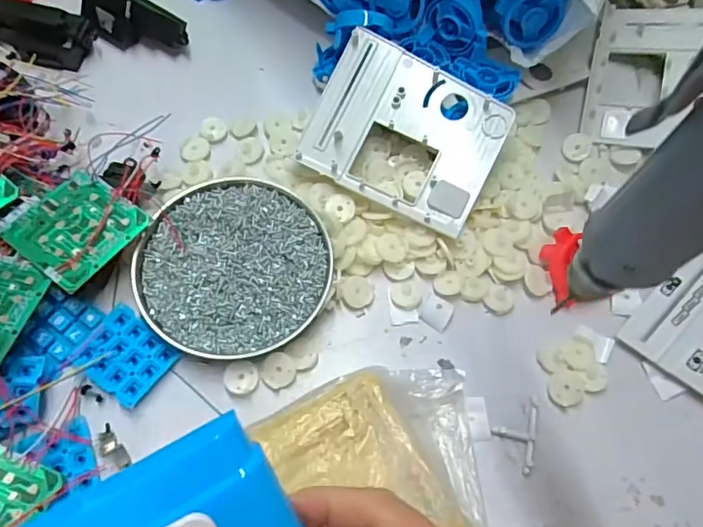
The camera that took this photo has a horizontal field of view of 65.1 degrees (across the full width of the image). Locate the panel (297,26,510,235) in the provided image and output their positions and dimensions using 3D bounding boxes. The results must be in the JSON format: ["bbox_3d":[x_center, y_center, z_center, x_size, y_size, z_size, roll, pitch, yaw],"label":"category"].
[{"bbox_3d":[0.042,-0.100,0.421,0.142,0.008,0.116,26,86,7],"label":"panel"}]

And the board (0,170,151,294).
[{"bbox_3d":[-0.189,-0.025,0.374,0.071,0.006,0.072,35,65,9],"label":"board"}]

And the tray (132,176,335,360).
[{"bbox_3d":[-0.084,0.001,0.396,0.131,0.014,0.132,1,67,-2],"label":"tray"}]

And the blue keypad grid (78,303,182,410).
[{"bbox_3d":[-0.154,0.062,0.373,0.058,0.008,0.047,36,70,12],"label":"blue keypad grid"}]

